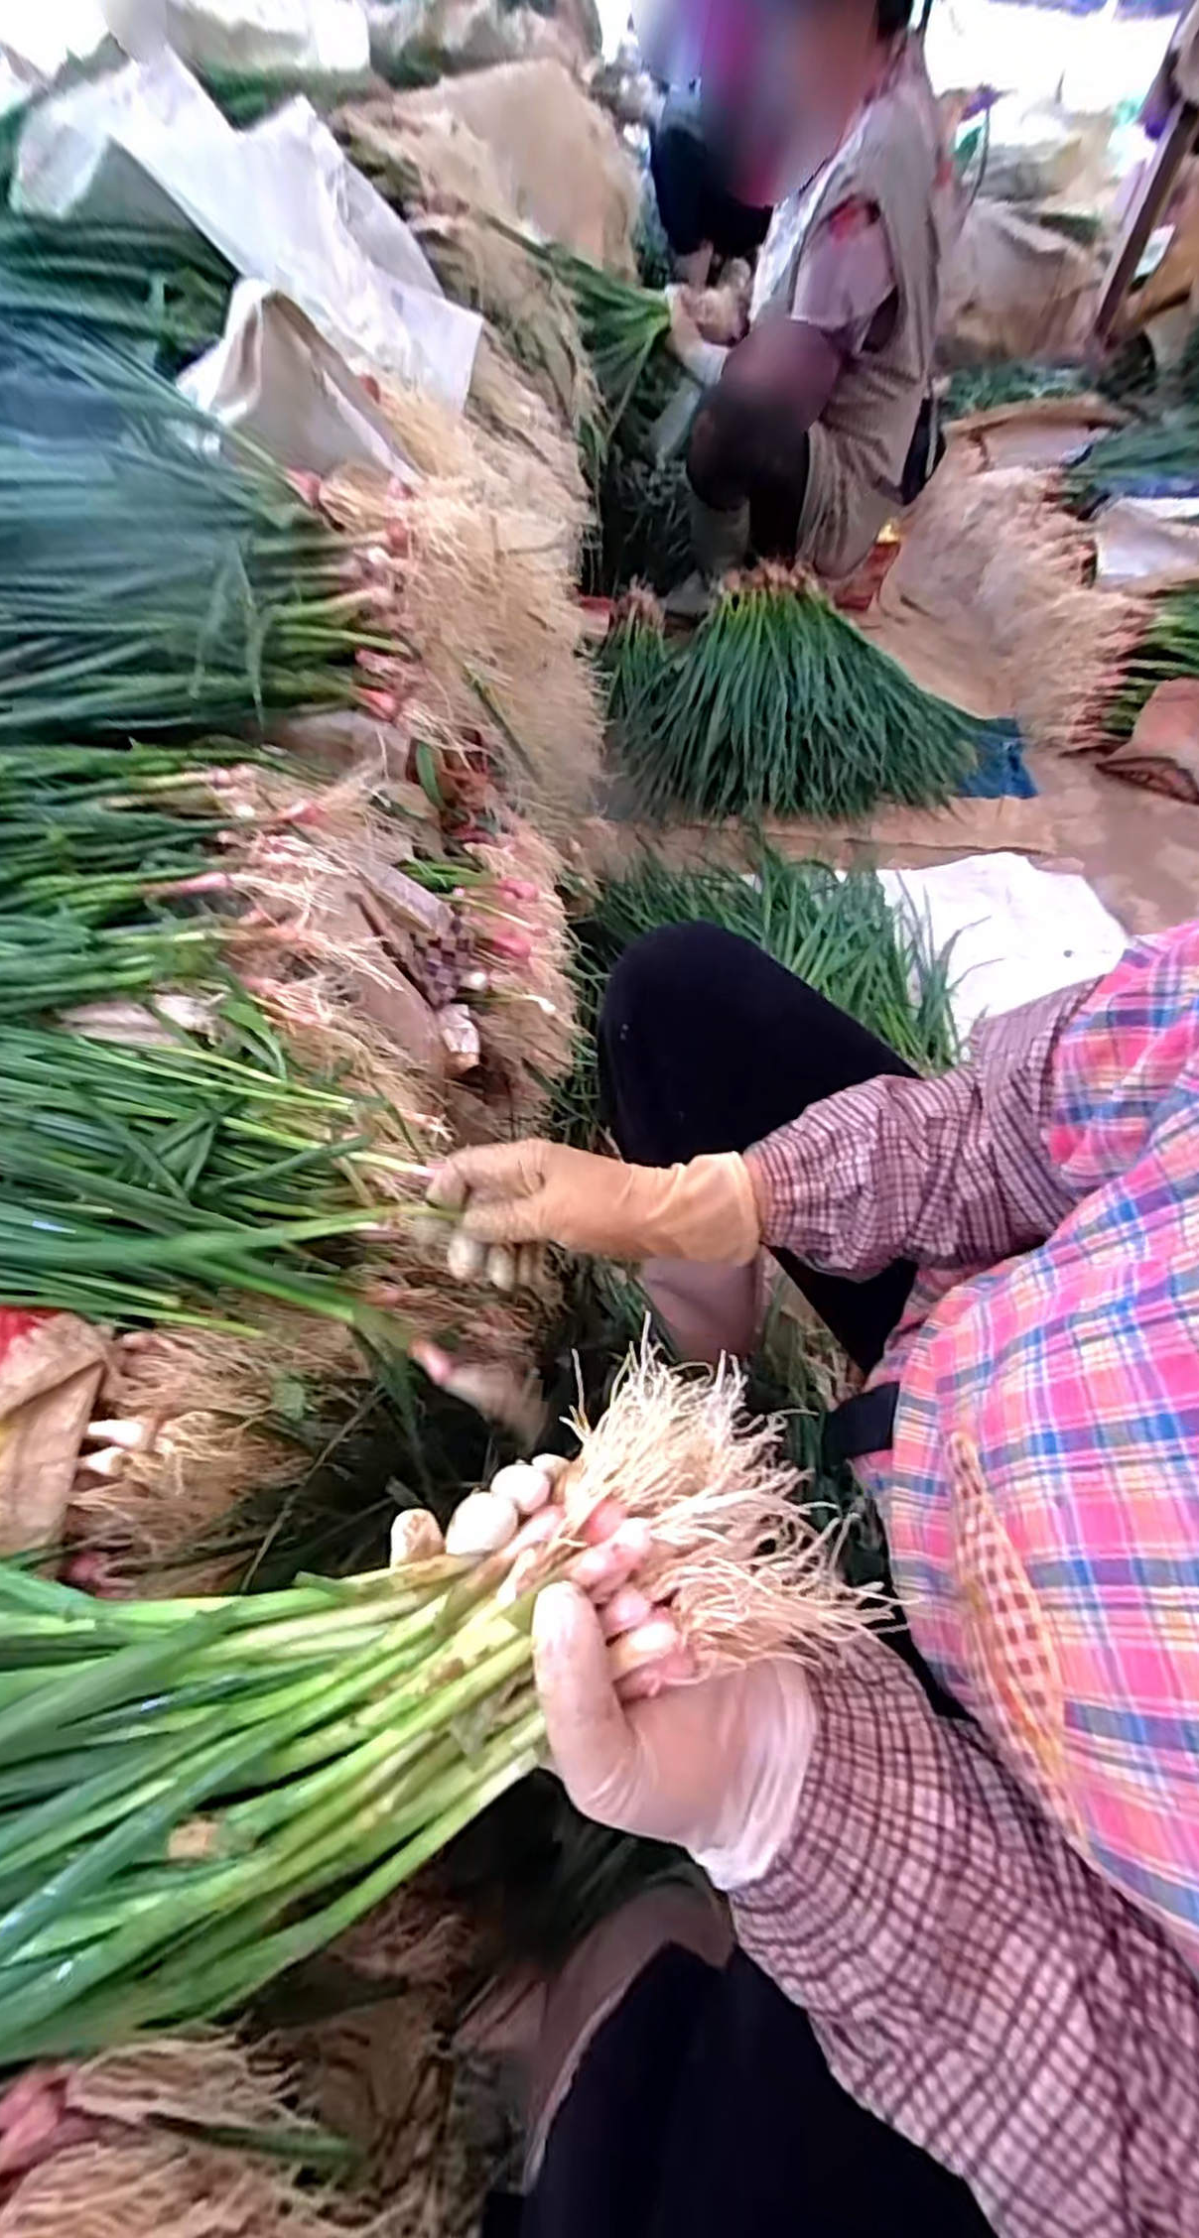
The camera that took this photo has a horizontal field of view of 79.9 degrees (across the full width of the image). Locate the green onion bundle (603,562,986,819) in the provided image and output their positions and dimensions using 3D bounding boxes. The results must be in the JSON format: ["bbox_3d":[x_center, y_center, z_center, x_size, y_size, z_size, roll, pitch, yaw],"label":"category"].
[{"bbox_3d":[0.348,-0.773,1.285,0.675,0.157,0.569,4,59,3],"label":"green onion bundle"}]

